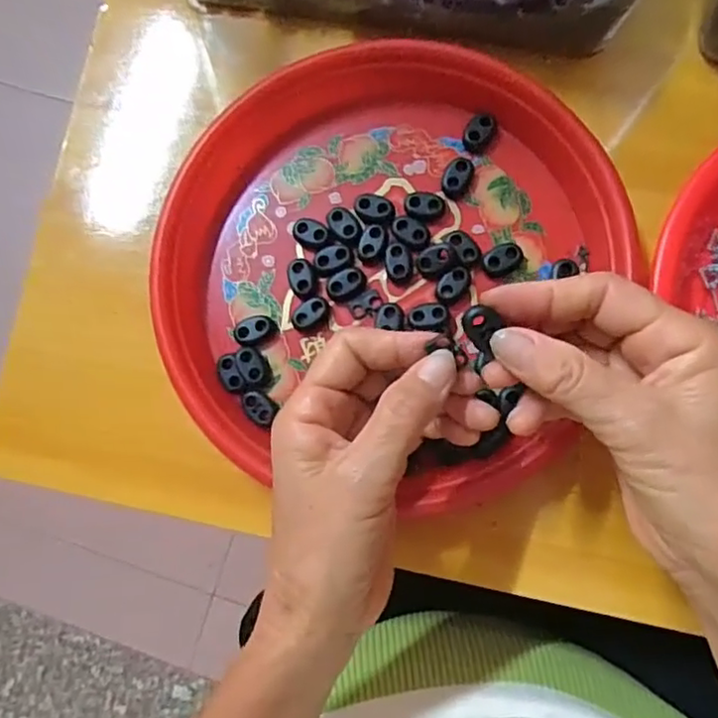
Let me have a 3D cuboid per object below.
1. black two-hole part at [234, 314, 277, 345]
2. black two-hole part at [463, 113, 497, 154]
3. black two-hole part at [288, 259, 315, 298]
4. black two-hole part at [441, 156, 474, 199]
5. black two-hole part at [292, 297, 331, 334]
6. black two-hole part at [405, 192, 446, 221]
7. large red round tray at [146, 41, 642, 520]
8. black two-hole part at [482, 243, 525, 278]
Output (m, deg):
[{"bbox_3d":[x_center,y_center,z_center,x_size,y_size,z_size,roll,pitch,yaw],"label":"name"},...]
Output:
[{"bbox_3d":[-0.056,-0.016,0.330,0.021,0.008,0.015,-15,81,3],"label":"black two-hole part"},{"bbox_3d":[0.066,-0.124,0.333,0.015,0.007,0.021,30,86,8],"label":"black two-hole part"},{"bbox_3d":[-0.031,-0.044,0.331,0.014,0.007,0.023,-20,81,2],"label":"black two-hole part"},{"bbox_3d":[0.054,-0.100,0.331,0.015,0.006,0.024,29,85,8],"label":"black two-hole part"},{"bbox_3d":[-0.026,-0.024,0.329,0.022,0.005,0.015,-32,81,0],"label":"black two-hole part"},{"bbox_3d":[0.036,-0.083,0.330,0.021,0.005,0.016,9,83,6],"label":"black two-hole part"},{"bbox_3d":[0.011,-0.050,0.319,0.228,0.029,0.227,-1,82,5],"label":"large red round tray"},{"bbox_3d":[0.076,-0.053,0.322,0.022,0.007,0.015,-31,81,0],"label":"black two-hole part"}]

